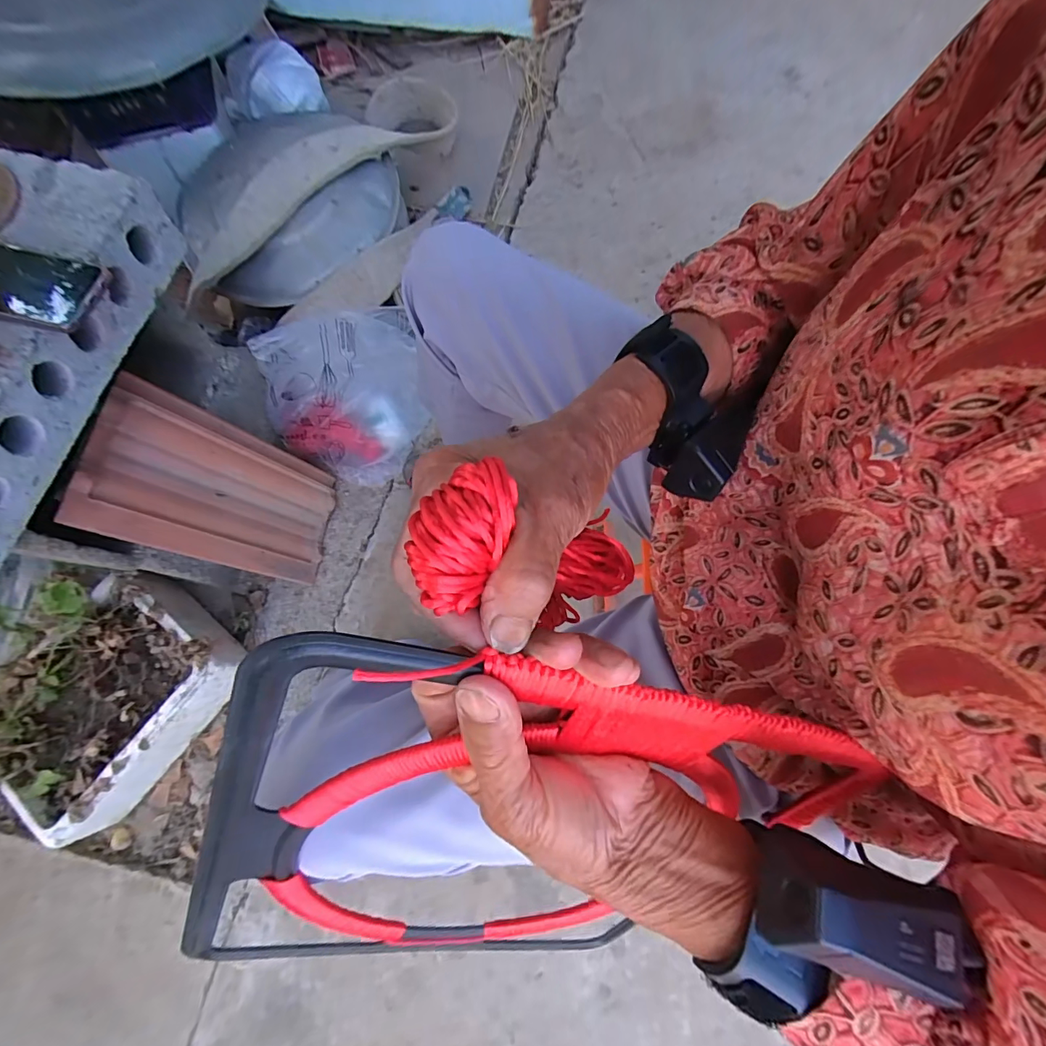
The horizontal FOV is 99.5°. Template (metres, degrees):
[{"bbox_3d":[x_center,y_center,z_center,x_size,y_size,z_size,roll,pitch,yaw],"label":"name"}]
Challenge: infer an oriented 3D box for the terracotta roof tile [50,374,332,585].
[{"bbox_3d":[-0.445,-0.046,0.676,0.026,0.338,0.208,-6,70,27],"label":"terracotta roof tile"}]

